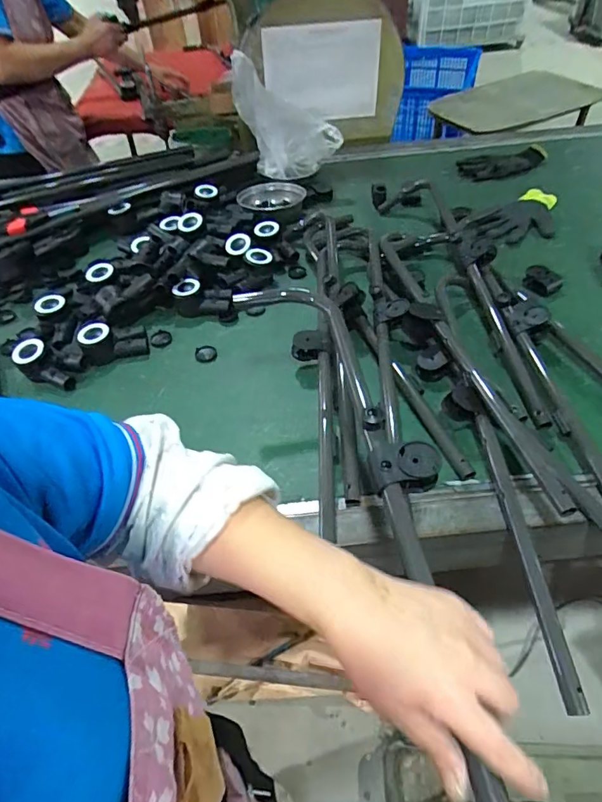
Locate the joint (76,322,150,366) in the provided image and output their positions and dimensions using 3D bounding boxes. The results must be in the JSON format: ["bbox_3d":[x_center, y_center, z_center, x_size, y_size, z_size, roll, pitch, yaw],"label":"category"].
[{"bbox_3d":[-0.306,-0.100,0.798,0.103,0.050,0.064,-8,49,-2],"label":"joint"}]

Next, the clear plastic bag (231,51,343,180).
[{"bbox_3d":[-0.038,-0.591,1.041,0.129,0.228,0.217,-36,55,-24],"label":"clear plastic bag"}]

